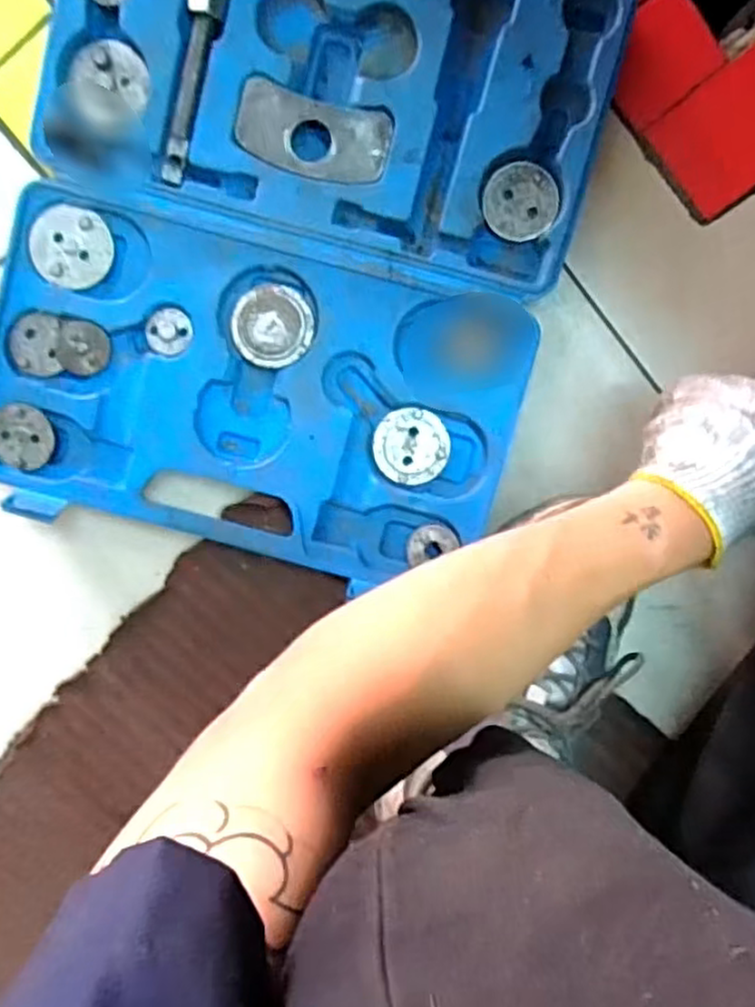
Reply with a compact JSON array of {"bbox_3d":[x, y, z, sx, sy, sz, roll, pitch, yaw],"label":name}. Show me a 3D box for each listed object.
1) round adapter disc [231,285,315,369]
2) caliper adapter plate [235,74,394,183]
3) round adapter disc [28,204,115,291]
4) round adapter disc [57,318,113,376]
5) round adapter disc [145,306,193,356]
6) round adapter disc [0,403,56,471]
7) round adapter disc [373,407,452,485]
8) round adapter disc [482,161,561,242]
[{"bbox_3d":[-0.069,-0.115,0.470,0.052,0.007,0.051,0,98,2],"label":"round adapter disc"},{"bbox_3d":[-0.040,-0.230,0.452,0.096,0.004,0.047,16,98,0],"label":"caliper adapter plate"},{"bbox_3d":[-0.201,-0.168,0.476,0.053,0.007,0.051,0,98,2],"label":"round adapter disc"},{"bbox_3d":[-0.194,-0.103,0.480,0.034,0.005,0.035,0,98,2],"label":"round adapter disc"},{"bbox_3d":[-0.137,-0.113,0.478,0.030,0.004,0.030,0,98,2],"label":"round adapter disc"},{"bbox_3d":[-0.238,-0.044,0.486,0.041,0.007,0.043,1,98,2],"label":"round adapter disc"},{"bbox_3d":[0.023,-0.037,0.481,0.050,0.006,0.049,0,98,2],"label":"round adapter disc"},{"bbox_3d":[0.091,-0.193,0.464,0.045,0.011,0.047,0,98,2],"label":"round adapter disc"}]

